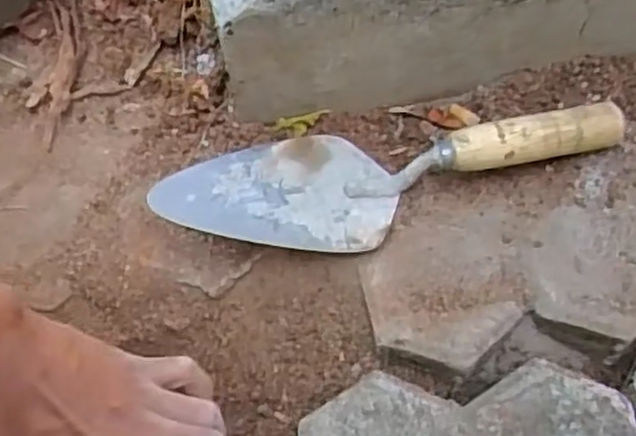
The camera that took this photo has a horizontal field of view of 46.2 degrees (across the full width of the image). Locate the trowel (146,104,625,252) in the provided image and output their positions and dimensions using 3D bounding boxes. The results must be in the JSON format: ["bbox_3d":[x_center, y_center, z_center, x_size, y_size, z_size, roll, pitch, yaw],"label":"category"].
[{"bbox_3d":[0.049,-0.038,0.495,0.301,0.059,0.084,-17,60,-5],"label":"trowel"}]

